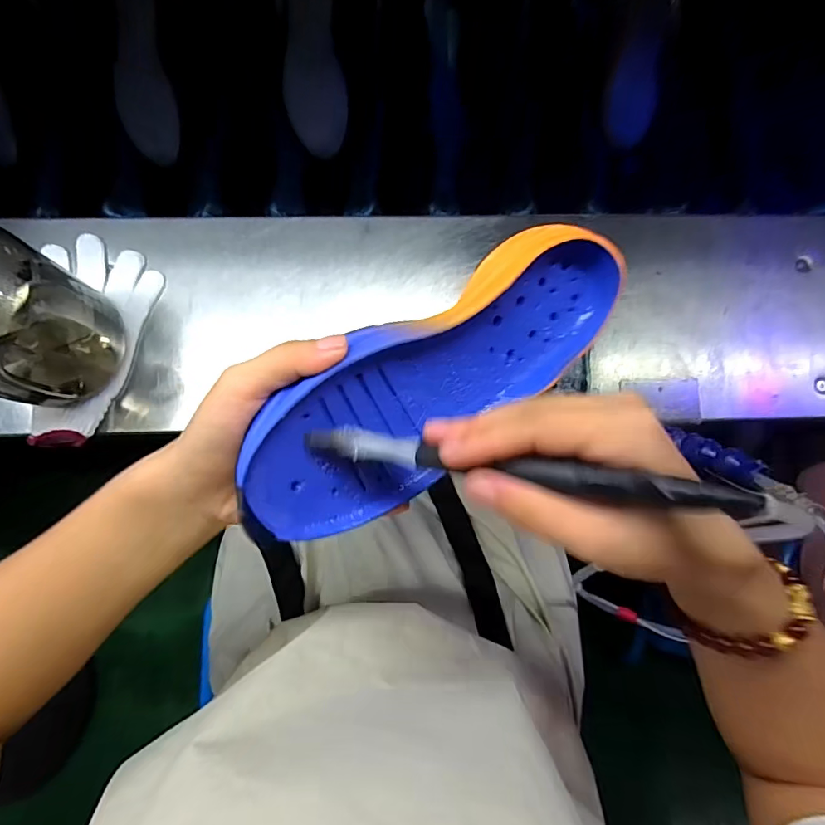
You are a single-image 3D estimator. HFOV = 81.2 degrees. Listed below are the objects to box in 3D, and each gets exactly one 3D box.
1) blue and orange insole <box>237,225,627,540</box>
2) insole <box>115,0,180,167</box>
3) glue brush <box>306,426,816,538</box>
[{"bbox_3d":[0.016,-0.018,0.264,0.236,0.045,0.090,-36,119,-18],"label":"blue and orange insole"},{"bbox_3d":[-0.317,-0.416,0.561,0.066,0.029,0.230,-6,94,-6],"label":"insole"},{"bbox_3d":[0.038,0.022,0.193,0.189,0.023,0.015,6,79,28],"label":"glue brush"}]

